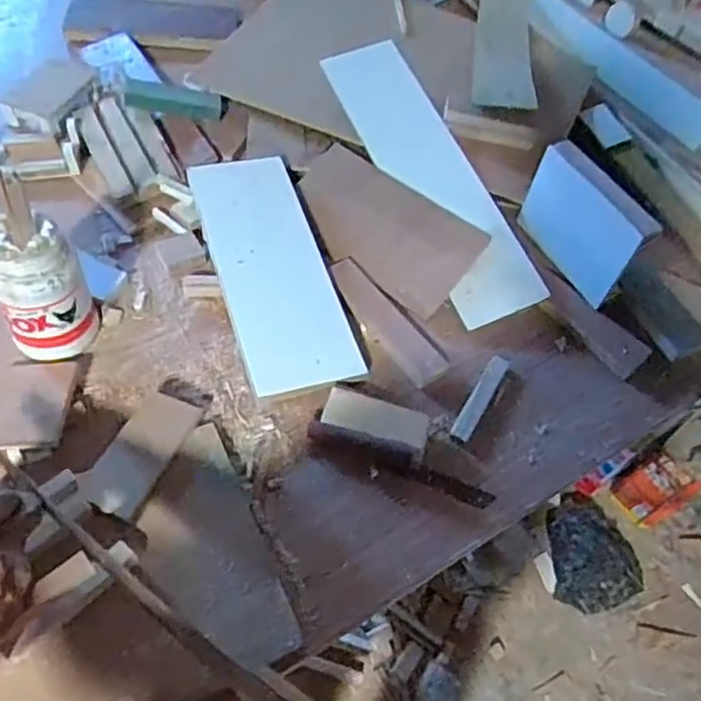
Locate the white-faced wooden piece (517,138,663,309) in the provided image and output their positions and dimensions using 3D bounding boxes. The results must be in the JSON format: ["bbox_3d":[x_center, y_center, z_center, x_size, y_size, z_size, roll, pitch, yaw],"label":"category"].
[{"bbox_3d":[0.246,-0.135,0.731,0.027,0.126,0.150,-22,61,-22],"label":"white-faced wooden piece"}]

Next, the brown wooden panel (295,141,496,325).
[{"bbox_3d":[0.035,-0.147,0.784,0.235,0.011,0.126,37,74,22],"label":"brown wooden panel"}]

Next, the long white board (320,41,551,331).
[{"bbox_3d":[0.091,-0.216,0.808,0.103,0.014,0.417,-22,66,-7],"label":"long white board"}]

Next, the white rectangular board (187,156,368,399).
[{"bbox_3d":[-0.083,-0.090,0.714,0.112,0.009,0.296,-13,63,-18],"label":"white rectangular board"}]

